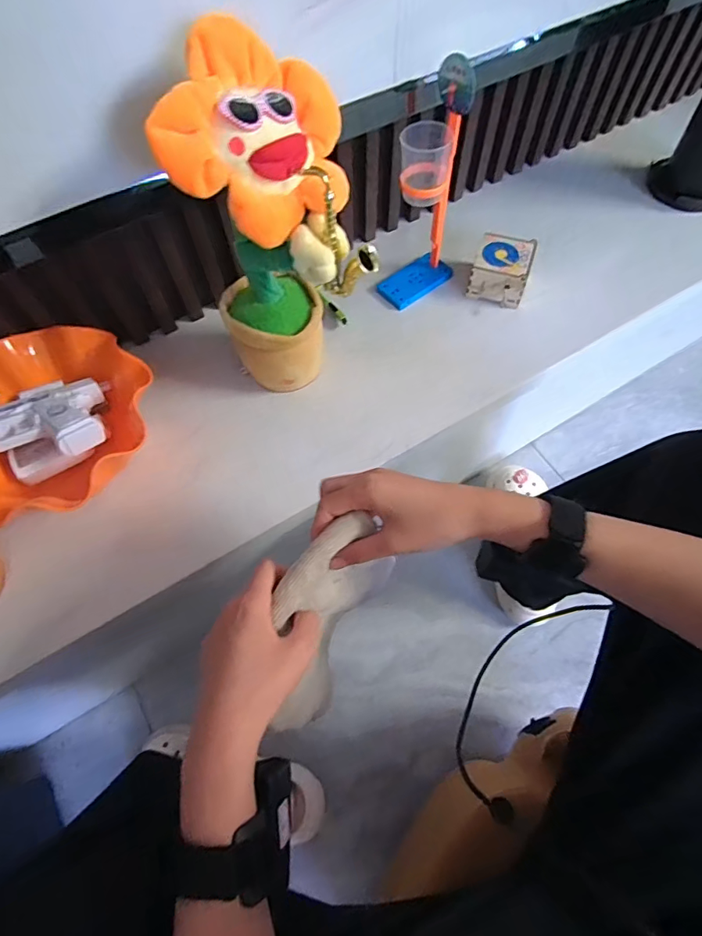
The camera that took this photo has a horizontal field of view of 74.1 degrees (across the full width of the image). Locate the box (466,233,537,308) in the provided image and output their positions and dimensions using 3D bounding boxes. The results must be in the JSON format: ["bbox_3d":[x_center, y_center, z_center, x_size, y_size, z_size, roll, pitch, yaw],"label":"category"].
[{"bbox_3d":[0.201,-0.264,0.620,0.069,0.055,0.082,20,67,10],"label":"box"}]

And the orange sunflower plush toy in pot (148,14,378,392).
[{"bbox_3d":[-0.064,-0.203,0.429,0.136,0.281,0.108,-9,66,-3],"label":"orange sunflower plush toy in pot"}]

